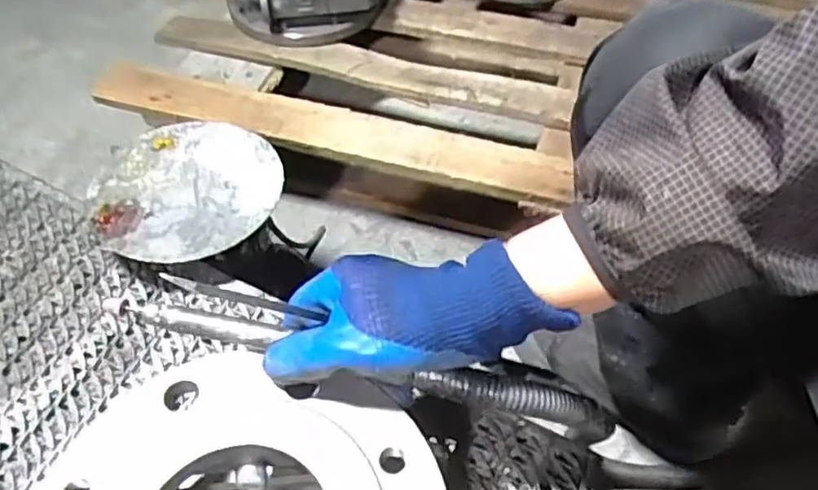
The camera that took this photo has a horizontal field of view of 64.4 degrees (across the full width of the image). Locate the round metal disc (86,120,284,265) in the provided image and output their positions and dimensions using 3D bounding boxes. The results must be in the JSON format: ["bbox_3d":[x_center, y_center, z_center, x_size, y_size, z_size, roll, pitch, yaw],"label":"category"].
[{"bbox_3d":[-0.196,-0.053,0.572,0.151,0.011,0.168,24,56,18],"label":"round metal disc"}]

